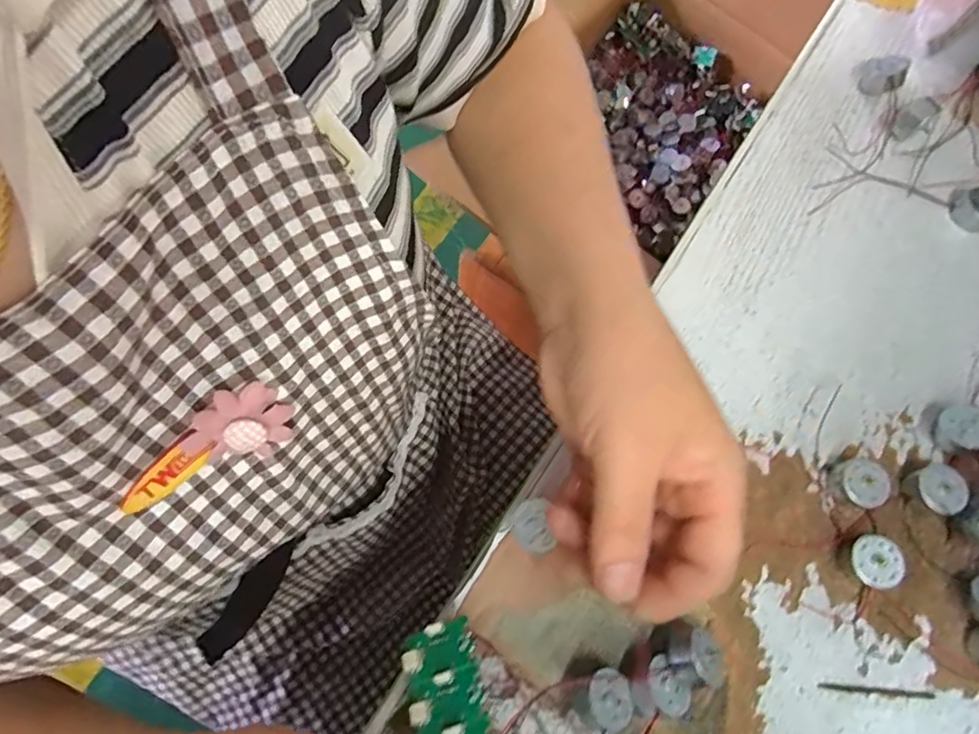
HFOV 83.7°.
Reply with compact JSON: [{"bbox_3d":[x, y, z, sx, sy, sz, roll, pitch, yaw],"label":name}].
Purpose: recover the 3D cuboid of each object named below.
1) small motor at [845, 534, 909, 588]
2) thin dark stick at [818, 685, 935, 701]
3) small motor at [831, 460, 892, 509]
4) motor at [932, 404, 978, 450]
[{"bbox_3d":[0.181,0.093,0.260,0.022,0.015,0.023,33,74,9],"label":"small motor"},{"bbox_3d":[0.177,0.148,0.249,0.053,0.004,0.004,5,72,0],"label":"thin dark stick"},{"bbox_3d":[0.183,0.058,0.270,0.018,0.015,0.023,-2,72,-2],"label":"small motor"},{"bbox_3d":[0.240,0.033,0.277,0.023,0.013,0.023,-14,56,22],"label":"motor"}]

